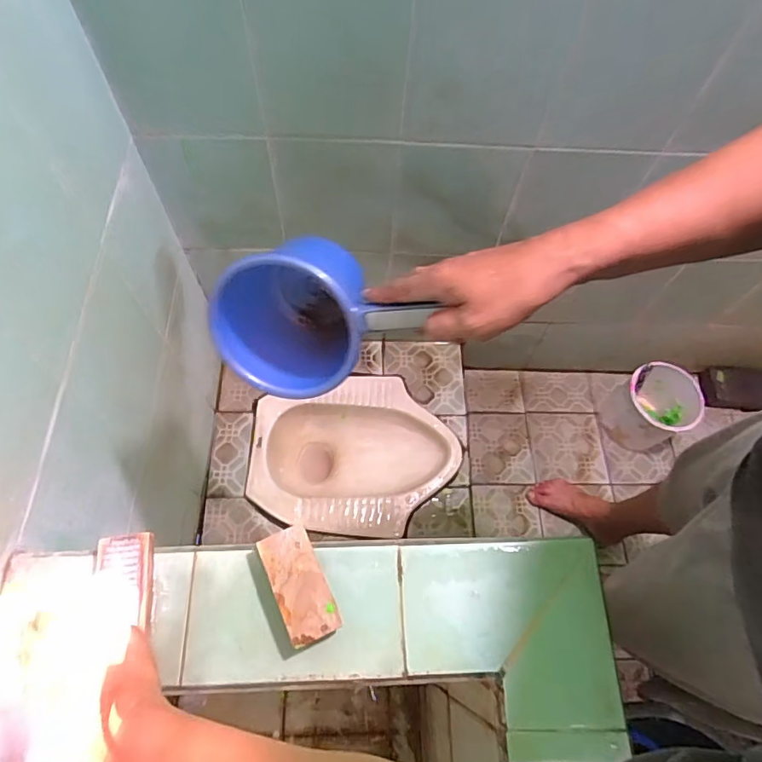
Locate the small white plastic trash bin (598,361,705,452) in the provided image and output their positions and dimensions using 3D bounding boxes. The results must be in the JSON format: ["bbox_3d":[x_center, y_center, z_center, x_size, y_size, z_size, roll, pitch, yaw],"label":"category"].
[{"bbox_3d":[0.707,0.070,1.345,0.196,0.189,0.189,1,64,-3],"label":"small white plastic trash bin"}]

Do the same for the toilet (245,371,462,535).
[{"bbox_3d":[-0.063,0.195,1.234,0.464,0.184,0.358,0,64,-3],"label":"toilet"}]

